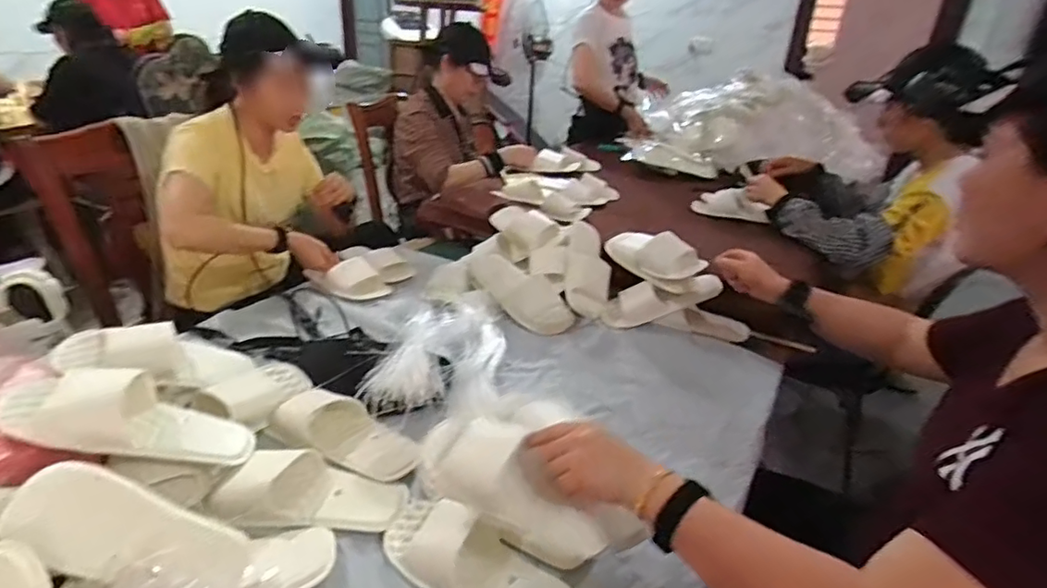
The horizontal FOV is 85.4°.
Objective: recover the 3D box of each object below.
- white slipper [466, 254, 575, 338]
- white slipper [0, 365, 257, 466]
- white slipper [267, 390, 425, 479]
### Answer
[{"bbox_3d":[-0.010,-0.011,1.166,0.258,0.074,0.097,38,40,29],"label":"white slipper"},{"bbox_3d":[-0.476,0.146,0.697,0.276,0.071,0.113,21,20,-21],"label":"white slipper"},{"bbox_3d":[-0.252,0.193,0.806,0.219,0.051,0.099,17,29,25],"label":"white slipper"}]

